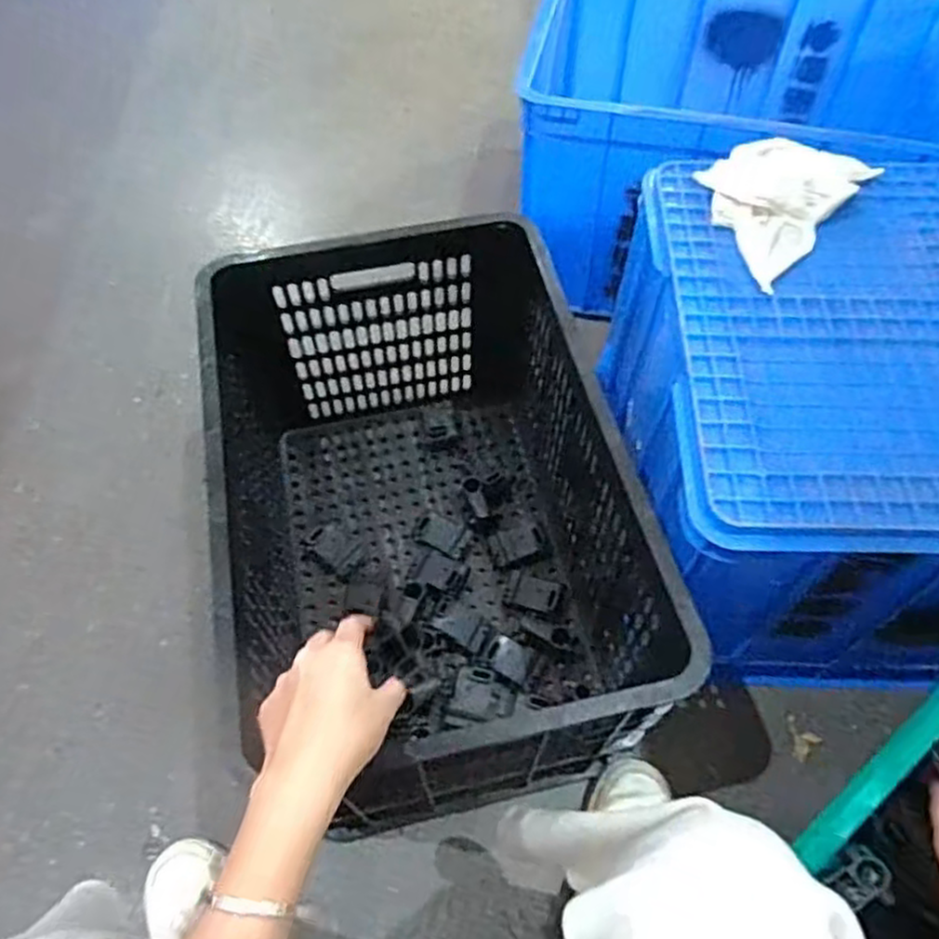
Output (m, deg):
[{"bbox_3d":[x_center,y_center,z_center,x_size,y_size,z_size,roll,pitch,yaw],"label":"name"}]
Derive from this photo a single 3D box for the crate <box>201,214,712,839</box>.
[{"bbox_3d":[-0.057,0.036,0.829,0.408,0.328,0.603,-11,59,-6],"label":"crate"}]

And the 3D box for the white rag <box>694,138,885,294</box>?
[{"bbox_3d":[0.315,-0.290,0.788,0.140,0.030,0.199,38,67,21],"label":"white rag"}]

